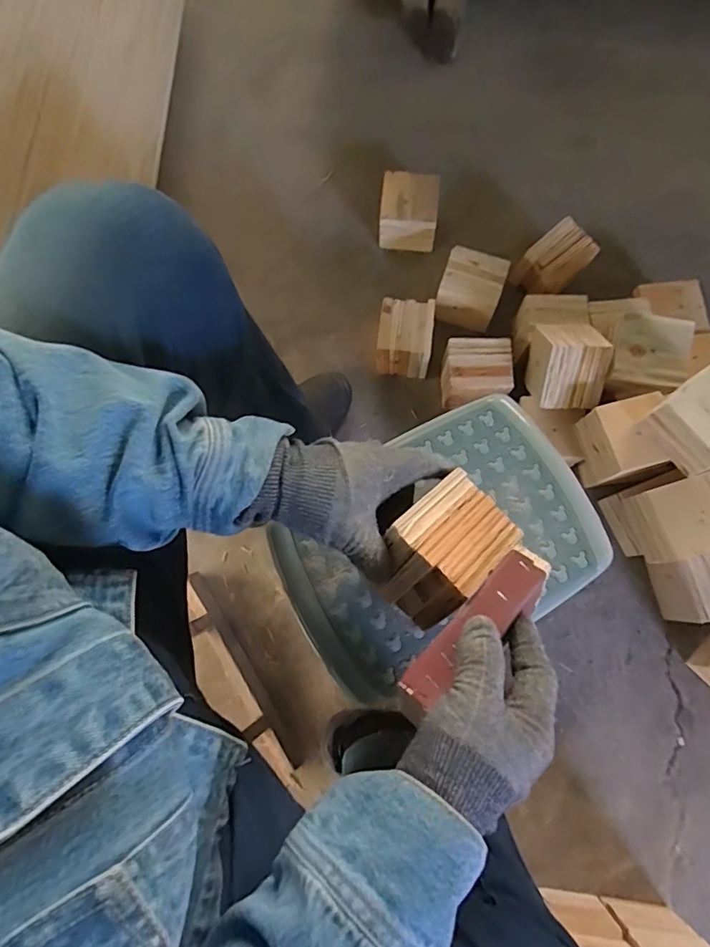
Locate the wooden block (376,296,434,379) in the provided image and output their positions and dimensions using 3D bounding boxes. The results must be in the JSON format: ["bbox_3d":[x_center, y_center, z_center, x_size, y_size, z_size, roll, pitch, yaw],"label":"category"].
[{"bbox_3d":[0.080,-0.212,0.852,0.081,0.102,0.091,9,76,4],"label":"wooden block"}]

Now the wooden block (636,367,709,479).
[{"bbox_3d":[0.426,-0.065,0.646,0.095,0.085,0.100,-38,79,-7],"label":"wooden block"}]

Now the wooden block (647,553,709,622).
[{"bbox_3d":[0.491,0.160,0.756,0.088,0.094,0.091,-16,76,-2],"label":"wooden block"}]

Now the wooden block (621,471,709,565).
[{"bbox_3d":[0.432,0.061,0.695,0.103,0.071,0.096,-16,77,-2],"label":"wooden block"}]

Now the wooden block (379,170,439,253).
[{"bbox_3d":[0.091,-0.447,0.910,0.098,0.090,0.106,4,76,3],"label":"wooden block"}]

